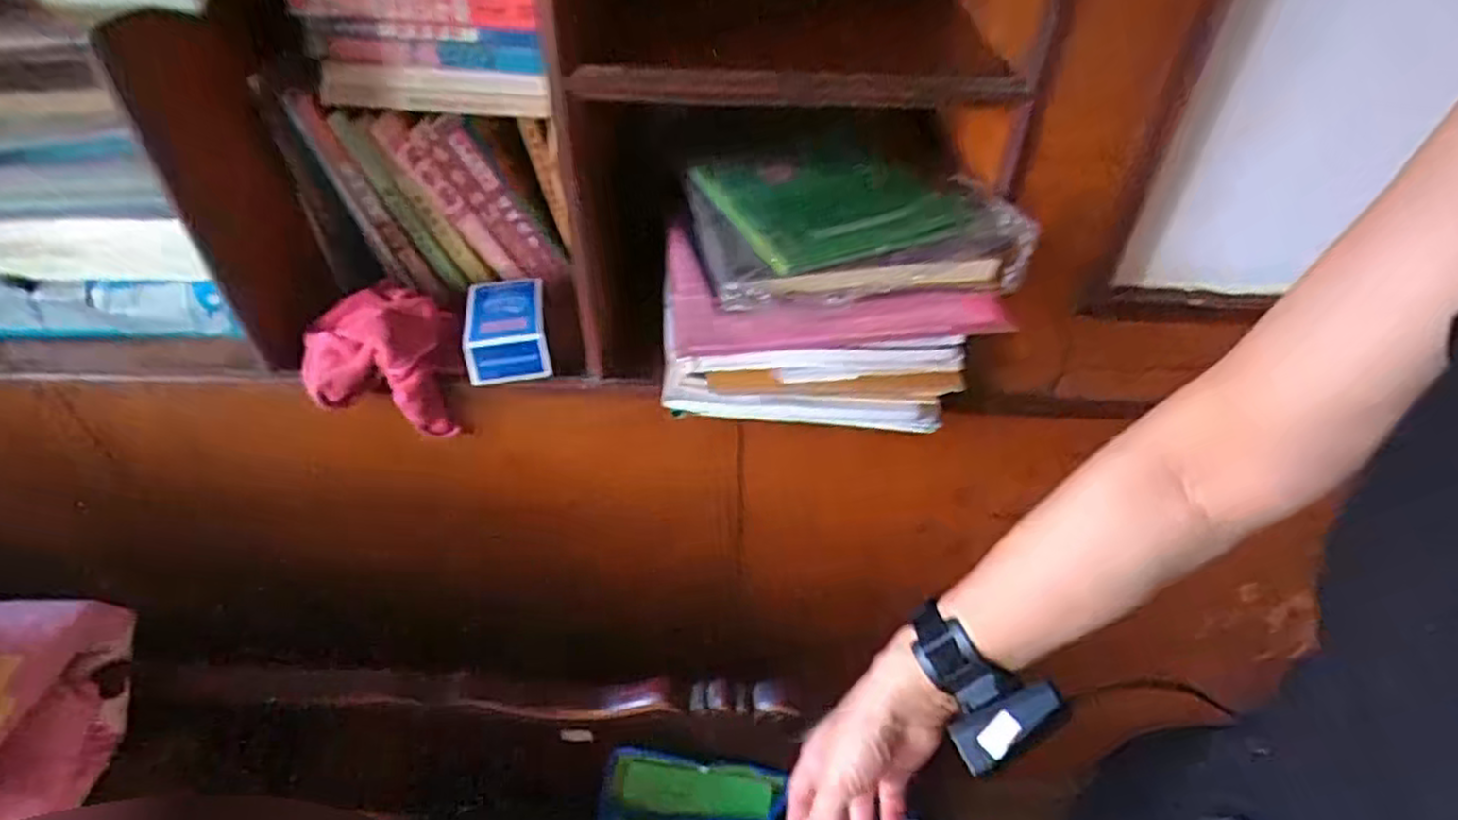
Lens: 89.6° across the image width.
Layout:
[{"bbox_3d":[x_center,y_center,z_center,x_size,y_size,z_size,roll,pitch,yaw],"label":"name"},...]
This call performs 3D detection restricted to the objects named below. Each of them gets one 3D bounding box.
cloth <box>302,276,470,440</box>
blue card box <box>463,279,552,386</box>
[{"bbox_3d":[-0.295,-0.041,0.637,0.125,0.097,0.104,-17,47,-18],"label":"cloth"},{"bbox_3d":[-0.193,-0.074,0.647,0.075,0.045,0.105,-8,45,-9],"label":"blue card box"}]

